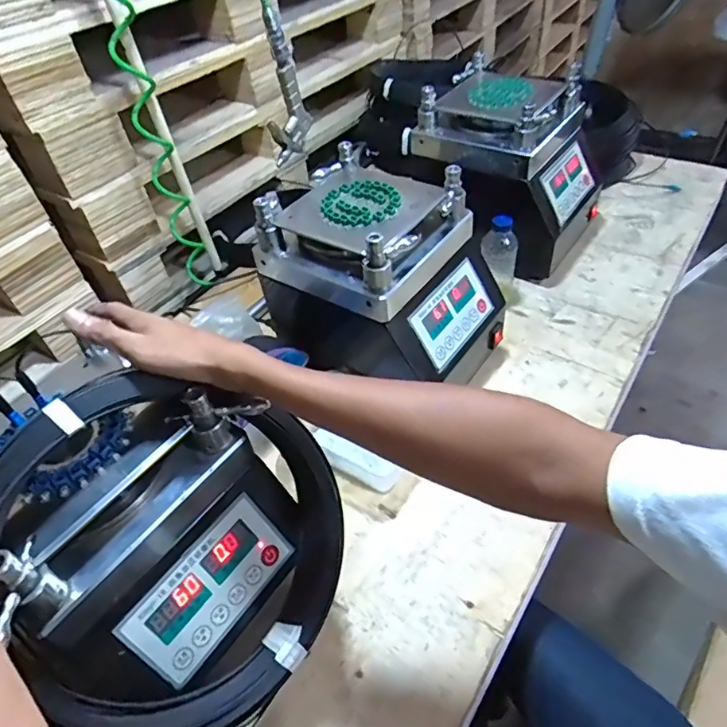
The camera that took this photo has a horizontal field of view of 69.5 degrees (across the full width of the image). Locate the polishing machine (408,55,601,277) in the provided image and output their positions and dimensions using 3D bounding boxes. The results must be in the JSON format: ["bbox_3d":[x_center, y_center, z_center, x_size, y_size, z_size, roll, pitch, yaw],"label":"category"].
[{"bbox_3d":[0.267,-0.349,0.949,0.298,0.270,0.258,18,53,22],"label":"polishing machine"}]

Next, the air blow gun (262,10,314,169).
[{"bbox_3d":[-0.107,-0.367,0.702,0.033,0.165,0.066,9,50,15],"label":"air blow gun"}]

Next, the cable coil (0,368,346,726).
[{"bbox_3d":[-0.152,0.159,0.438,0.292,0.043,0.272,6,79,-33],"label":"cable coil"}]

